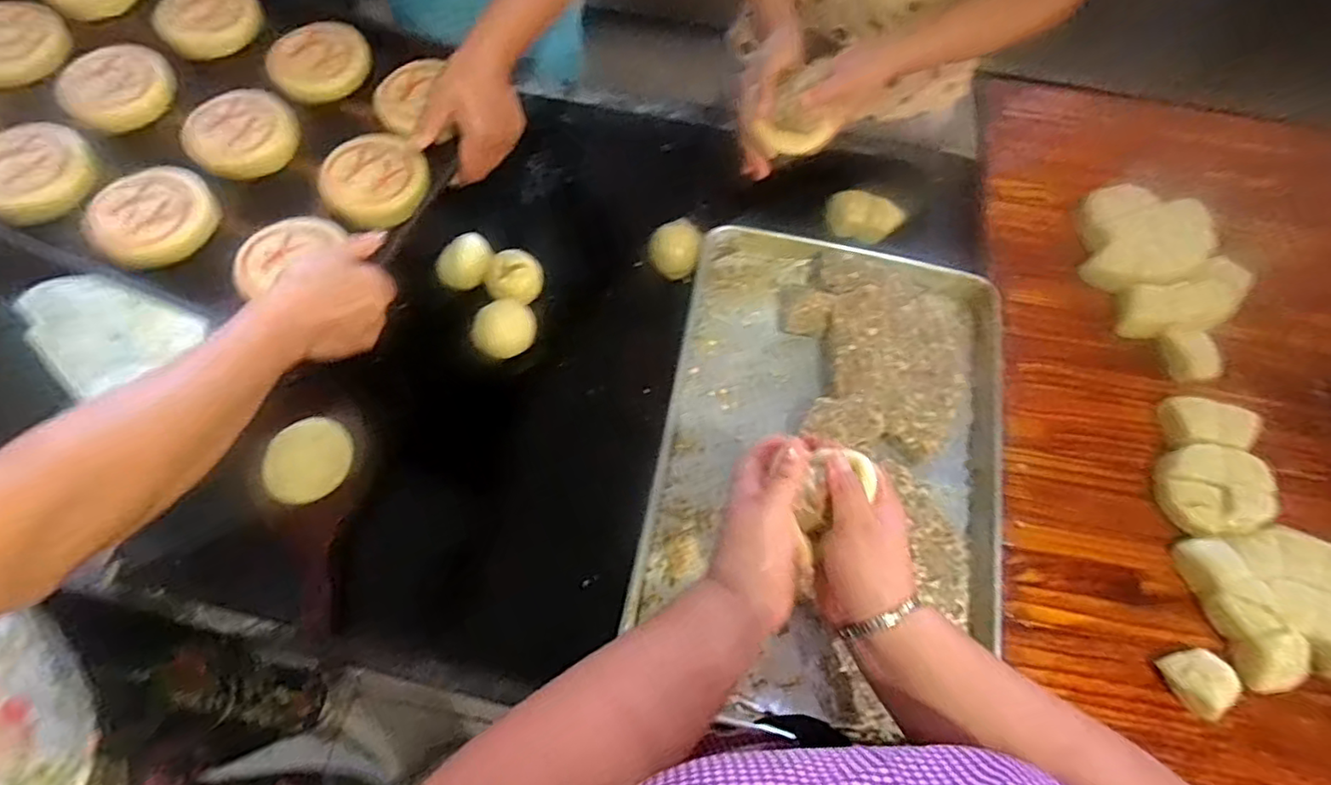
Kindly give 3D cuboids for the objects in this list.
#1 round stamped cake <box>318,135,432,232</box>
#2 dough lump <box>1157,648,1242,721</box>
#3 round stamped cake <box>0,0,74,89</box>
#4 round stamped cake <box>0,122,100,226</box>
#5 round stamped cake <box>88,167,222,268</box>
[{"bbox_3d":[-0.293,-0.216,0.634,0.100,0.027,0.106,-31,67,-19],"label":"round stamped cake"},{"bbox_3d":[0.553,0.297,0.649,0.042,0.039,0.064,-28,66,-18],"label":"dough lump"},{"bbox_3d":[-0.695,-0.370,0.667,0.107,0.034,0.098,-37,69,-22],"label":"round stamped cake"},{"bbox_3d":[-0.614,-0.215,0.609,0.094,0.044,0.102,2,60,-3],"label":"round stamped cake"},{"bbox_3d":[-0.485,-0.169,0.599,0.100,0.029,0.107,2,60,-3],"label":"round stamped cake"}]

